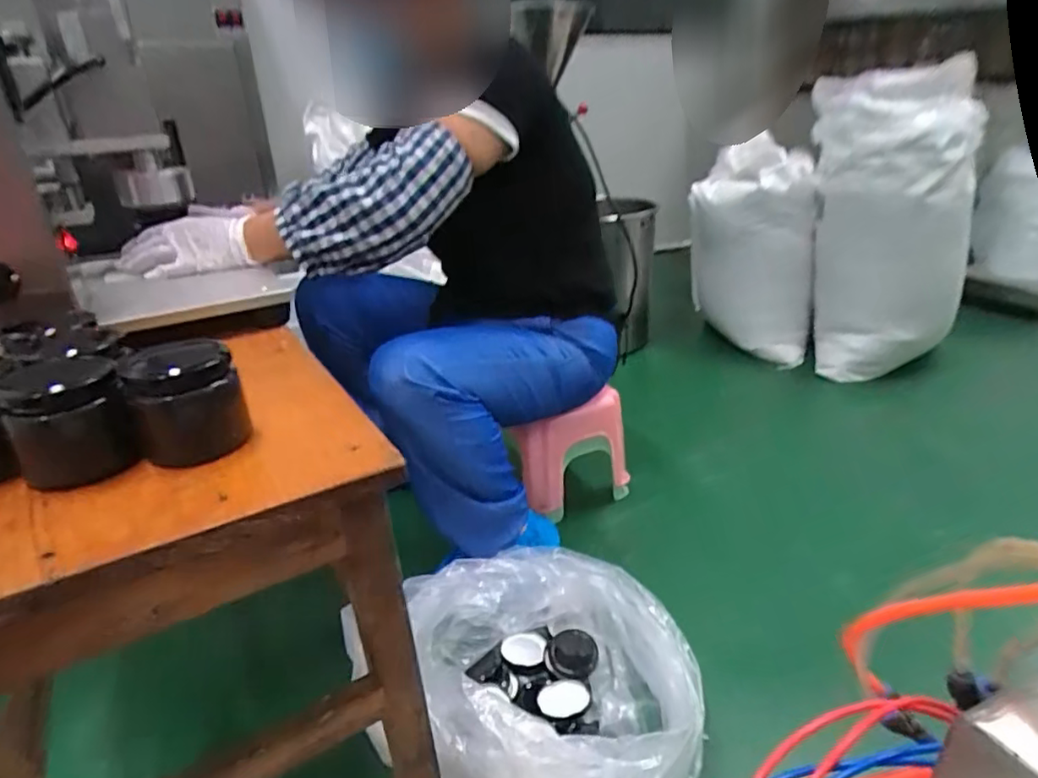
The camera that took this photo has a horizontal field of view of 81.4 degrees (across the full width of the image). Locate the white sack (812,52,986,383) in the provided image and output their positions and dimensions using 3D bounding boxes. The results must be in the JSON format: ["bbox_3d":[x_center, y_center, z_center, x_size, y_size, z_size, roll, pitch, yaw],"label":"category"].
[{"bbox_3d":[0.835,-0.349,1.404,0.351,0.686,0.205,13,30,31],"label":"white sack"}]

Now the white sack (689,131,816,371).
[{"bbox_3d":[0.621,-0.368,1.627,0.338,0.522,0.183,11,29,28],"label":"white sack"}]

